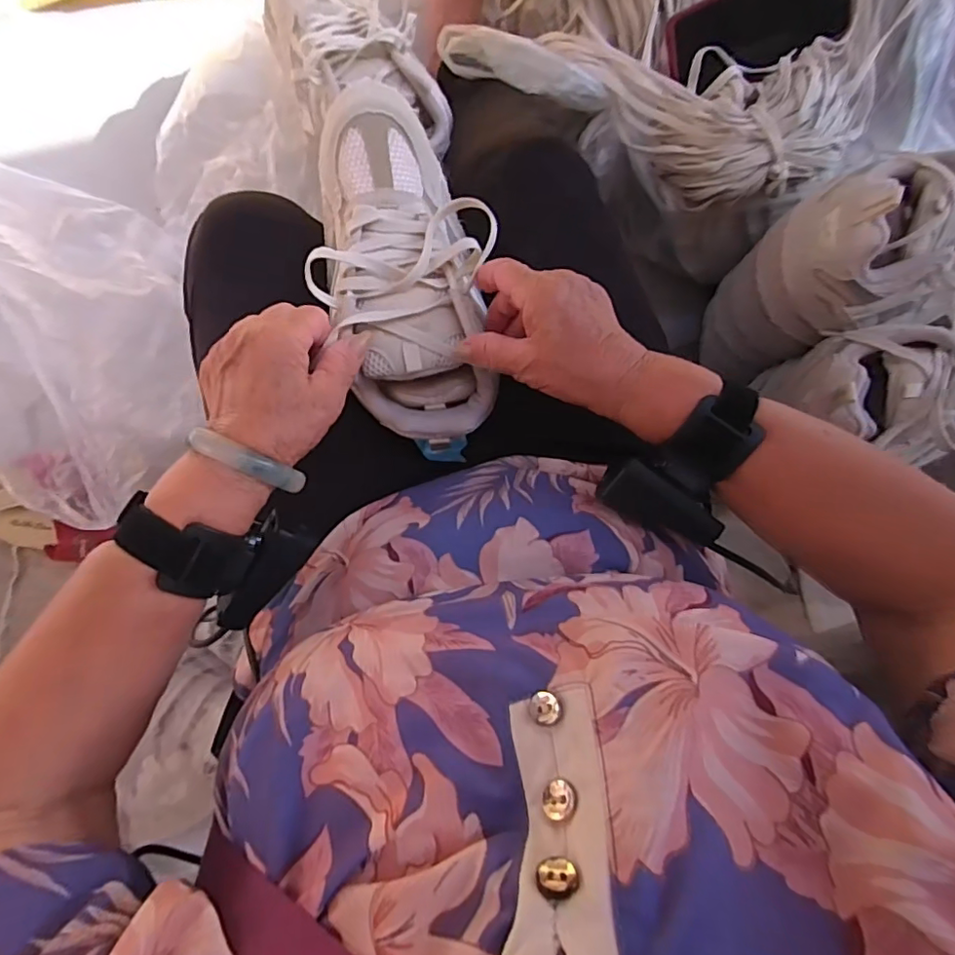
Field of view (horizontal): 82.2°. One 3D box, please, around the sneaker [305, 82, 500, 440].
[{"bbox_3d":[-0.047,-0.143,0.377,0.109,0.080,0.228,-12,97,1],"label":"sneaker"}]

